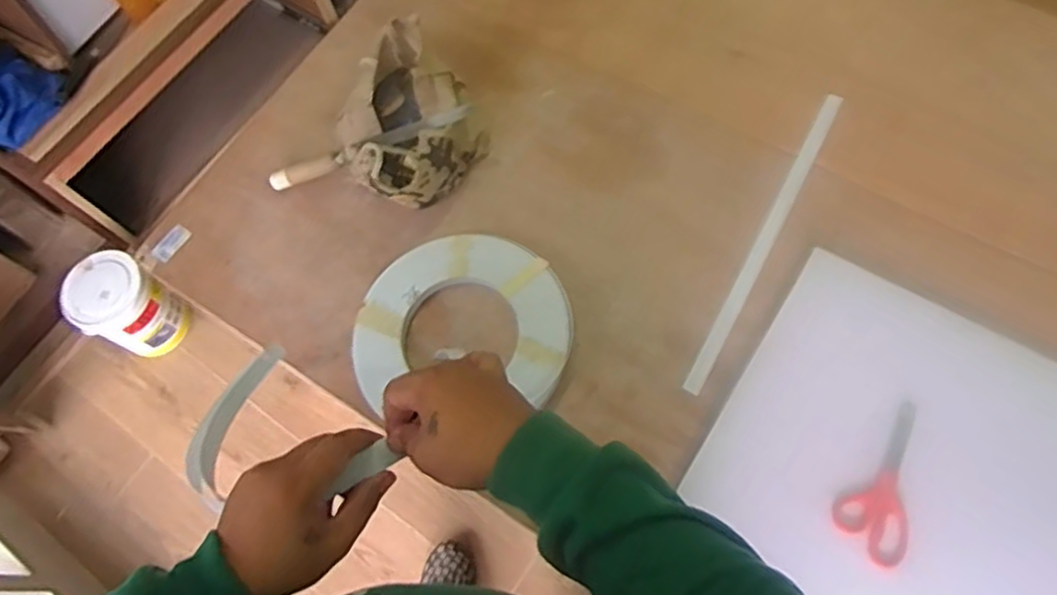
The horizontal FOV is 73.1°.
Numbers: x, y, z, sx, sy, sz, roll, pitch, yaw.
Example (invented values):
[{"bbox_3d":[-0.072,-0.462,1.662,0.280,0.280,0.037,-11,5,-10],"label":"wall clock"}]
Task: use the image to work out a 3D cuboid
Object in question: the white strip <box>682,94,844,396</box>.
[{"bbox_3d":[0.314,-0.082,0.933,0.022,0.007,0.473,25,72,20],"label":"white strip"}]

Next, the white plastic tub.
[{"bbox_3d":[-0.875,0.018,1.551,0.181,0.185,0.177,34,75,18],"label":"white plastic tub"}]

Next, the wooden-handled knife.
[{"bbox_3d":[-0.222,-0.201,0.969,0.303,0.031,0.033,-16,63,16],"label":"wooden-handled knife"}]

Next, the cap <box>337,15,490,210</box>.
[{"bbox_3d":[-0.158,-0.230,0.945,0.168,0.174,0.170,-2,68,5],"label":"cap"}]

